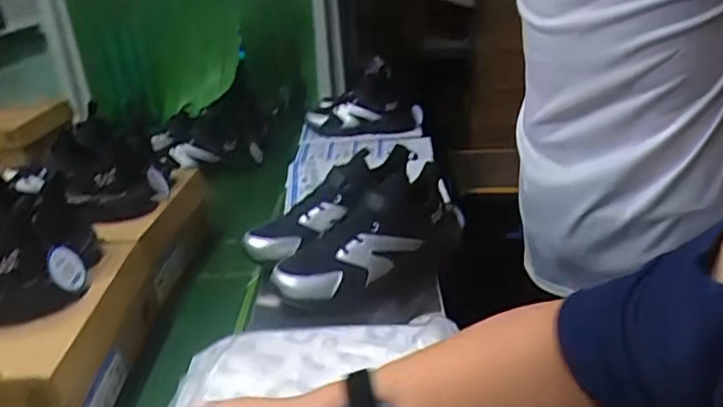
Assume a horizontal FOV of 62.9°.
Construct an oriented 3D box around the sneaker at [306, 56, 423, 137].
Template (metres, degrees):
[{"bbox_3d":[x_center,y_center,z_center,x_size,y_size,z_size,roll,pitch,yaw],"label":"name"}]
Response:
[{"bbox_3d":[0.005,-0.213,1.197,0.225,0.143,0.102,-6,26,-3],"label":"sneaker"}]

